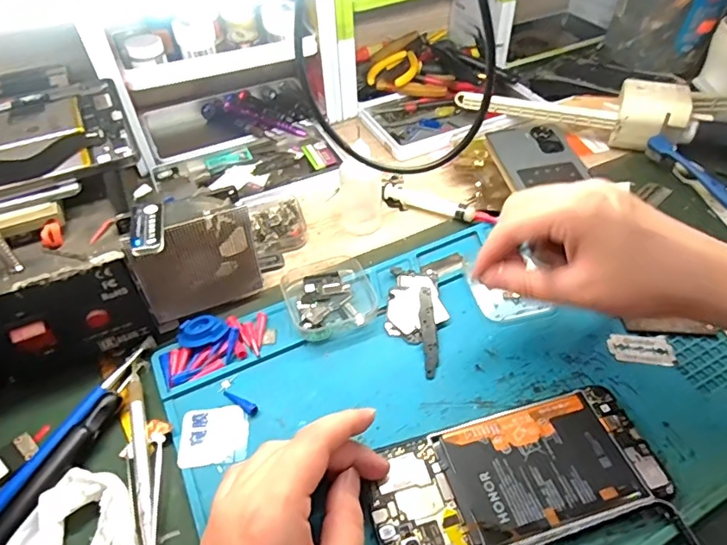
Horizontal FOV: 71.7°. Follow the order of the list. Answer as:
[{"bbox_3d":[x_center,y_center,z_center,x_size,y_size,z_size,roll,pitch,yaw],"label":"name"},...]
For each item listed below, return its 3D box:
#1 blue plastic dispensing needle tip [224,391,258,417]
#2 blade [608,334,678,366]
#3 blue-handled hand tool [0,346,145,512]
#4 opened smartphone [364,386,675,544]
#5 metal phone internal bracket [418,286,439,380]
[{"bbox_3d":[-0.080,0.084,0.325,0.027,0.004,0.007,25,55,21],"label":"blue plastic dispensing needle tip"},{"bbox_3d":[0.191,0.052,0.346,0.041,0.004,0.023,3,48,5],"label":"blade"},{"bbox_3d":[-0.191,0.107,0.303,0.015,0.009,0.156,18,51,18],"label":"blue-handled hand tool"},{"bbox_3d":[0.084,0.114,0.285,0.163,0.007,0.070,-15,51,-10],"label":"opened smartphone"},{"bbox_3d":[0.046,0.041,0.356,0.011,0.008,0.070,-3,48,0],"label":"metal phone internal bracket"}]

